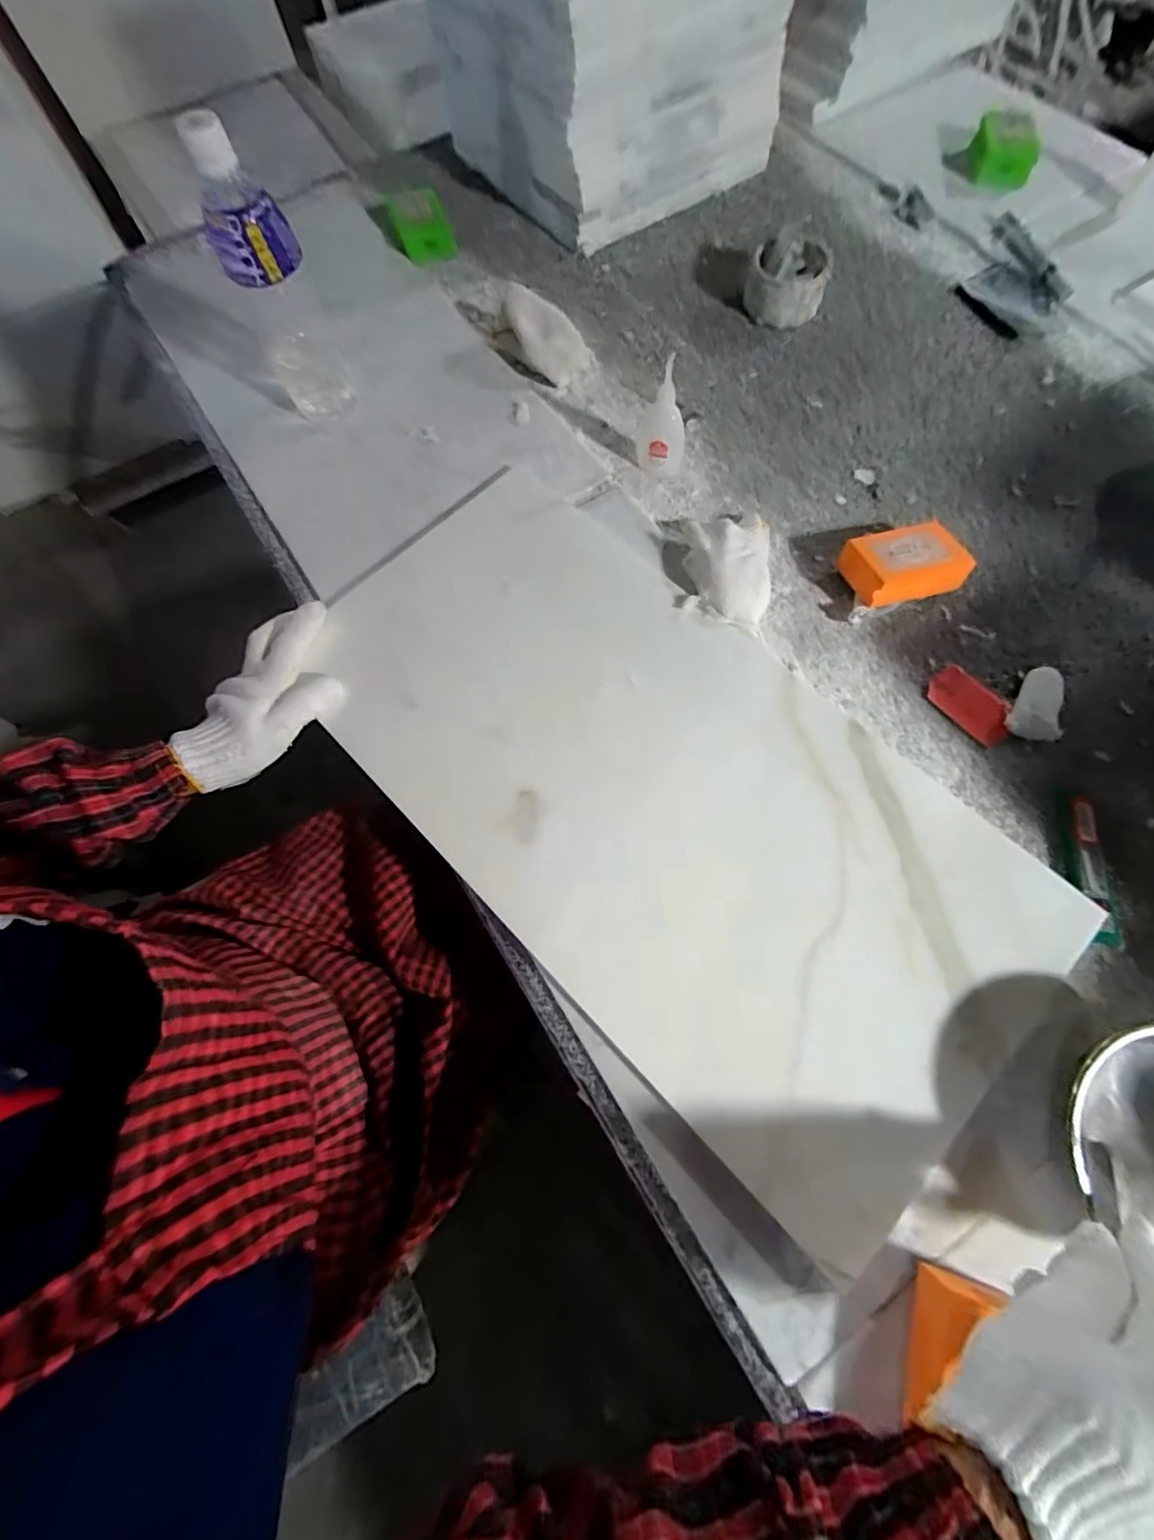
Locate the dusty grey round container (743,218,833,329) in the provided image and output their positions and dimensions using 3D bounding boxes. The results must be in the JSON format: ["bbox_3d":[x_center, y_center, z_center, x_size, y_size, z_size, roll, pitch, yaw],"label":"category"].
[{"bbox_3d":[0.234,-0.547,0.596,0.088,0.051,0.084,17,73,8],"label":"dusty grey round container"}]

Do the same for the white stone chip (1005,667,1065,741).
[{"bbox_3d":[0.388,-0.054,0.447,0.037,0.009,0.073,33,74,11],"label":"white stone chip"}]

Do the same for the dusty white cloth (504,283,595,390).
[{"bbox_3d":[-0.036,-0.476,0.585,0.064,0.054,0.106,-43,75,-11],"label":"dusty white cloth"}]

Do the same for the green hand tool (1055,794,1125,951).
[{"bbox_3d":[0.378,0.072,0.399,0.033,0.008,0.113,7,70,2],"label":"green hand tool"}]

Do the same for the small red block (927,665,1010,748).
[{"bbox_3d":[0.334,-0.056,0.454,0.041,0.005,0.071,-40,75,-13],"label":"small red block"}]

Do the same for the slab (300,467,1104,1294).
[{"bbox_3d":[0.047,0.000,0.420,0.299,0.021,0.582,-43,76,-14],"label":"slab"}]

